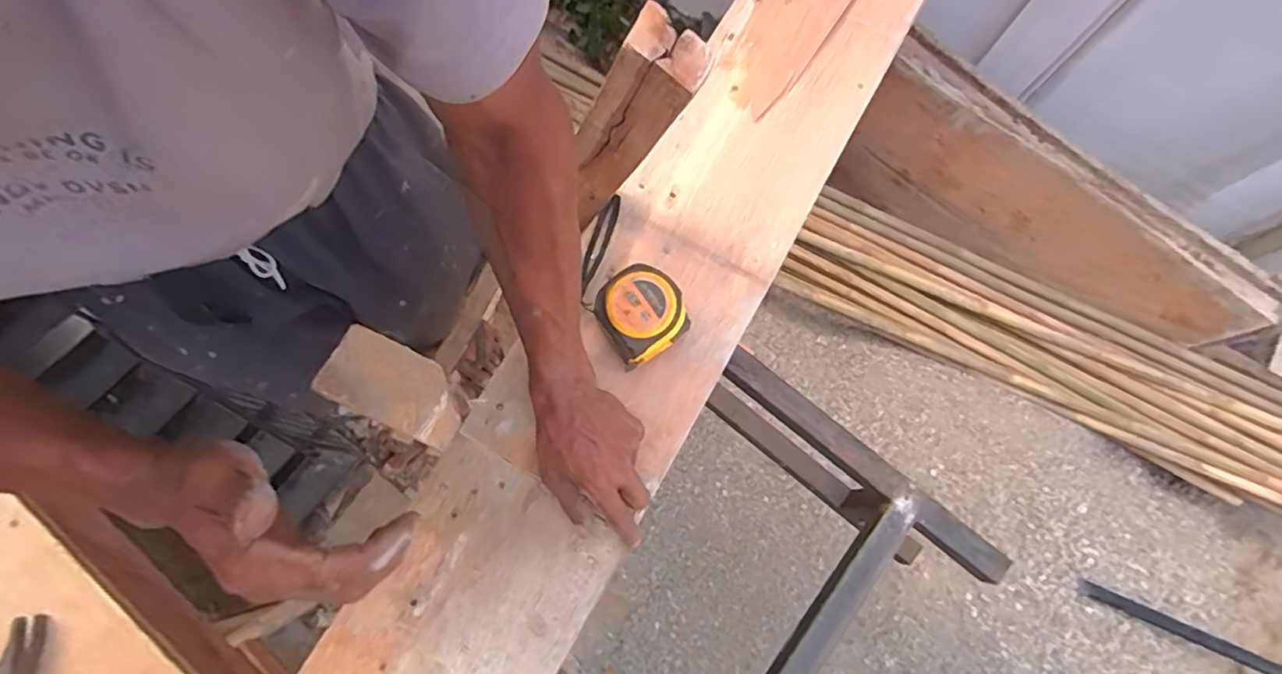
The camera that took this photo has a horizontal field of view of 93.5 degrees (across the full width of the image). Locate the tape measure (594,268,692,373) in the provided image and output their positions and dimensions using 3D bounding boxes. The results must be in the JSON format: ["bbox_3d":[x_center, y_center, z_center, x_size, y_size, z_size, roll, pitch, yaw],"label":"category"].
[{"bbox_3d":[0.001,-0.021,0.546,0.076,0.049,0.076,-33,78,-10],"label":"tape measure"}]

